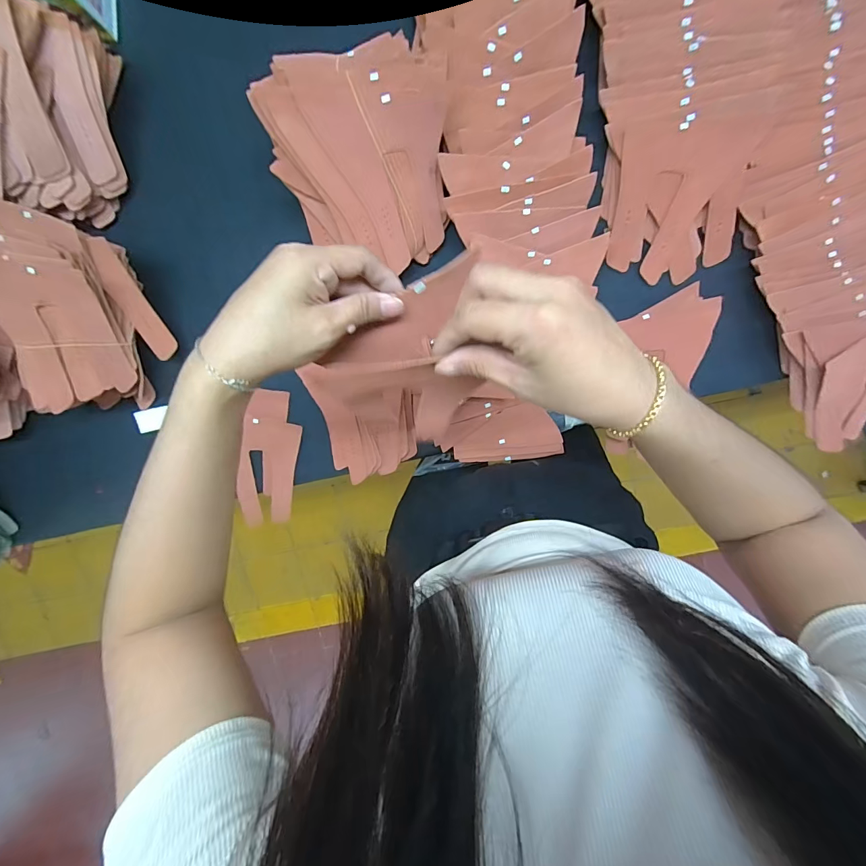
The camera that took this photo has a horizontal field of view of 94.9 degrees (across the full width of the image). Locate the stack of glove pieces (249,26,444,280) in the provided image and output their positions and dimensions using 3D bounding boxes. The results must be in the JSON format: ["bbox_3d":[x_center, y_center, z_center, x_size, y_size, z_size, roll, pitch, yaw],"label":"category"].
[{"bbox_3d":[-0.074,-0.300,0.448,0.185,0.053,0.204,-12,125,-4],"label":"stack of glove pieces"}]

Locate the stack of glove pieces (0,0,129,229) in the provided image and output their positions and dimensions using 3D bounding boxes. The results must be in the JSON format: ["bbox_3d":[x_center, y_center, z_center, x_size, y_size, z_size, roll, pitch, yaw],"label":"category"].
[{"bbox_3d":[-0.470,-0.361,0.442,0.172,0.127,0.200,4,100,1],"label":"stack of glove pieces"}]

